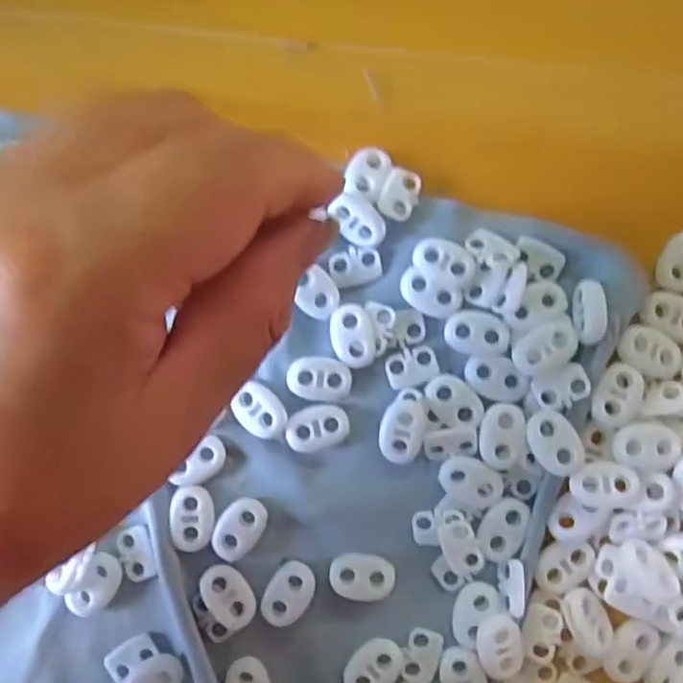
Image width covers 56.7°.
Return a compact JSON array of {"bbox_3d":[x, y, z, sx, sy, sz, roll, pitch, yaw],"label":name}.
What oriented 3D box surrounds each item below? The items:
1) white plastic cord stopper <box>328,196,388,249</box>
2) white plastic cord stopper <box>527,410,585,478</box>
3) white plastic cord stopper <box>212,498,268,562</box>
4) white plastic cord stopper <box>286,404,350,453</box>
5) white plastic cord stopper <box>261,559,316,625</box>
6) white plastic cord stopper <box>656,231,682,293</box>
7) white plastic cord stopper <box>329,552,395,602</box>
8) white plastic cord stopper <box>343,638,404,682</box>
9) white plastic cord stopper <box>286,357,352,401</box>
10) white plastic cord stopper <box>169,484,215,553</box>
[{"bbox_3d":[0.007,-0.042,0.222,0.015,0.007,0.019,-42,88,0],"label":"white plastic cord stopper"},{"bbox_3d":[0.072,0.034,0.213,0.015,0.006,0.023,-35,86,0],"label":"white plastic cord stopper"},{"bbox_3d":[-0.036,0.066,0.221,0.015,0.005,0.022,33,88,3],"label":"white plastic cord stopper"},{"bbox_3d":[-0.008,0.030,0.222,0.022,0.004,0.014,-22,86,1],"label":"white plastic cord stopper"},{"bbox_3d":[-0.018,0.088,0.219,0.015,0.004,0.021,32,88,3],"label":"white plastic cord stopper"},{"bbox_3d":[0.120,-0.028,0.224,0.014,0.006,0.023,27,88,3],"label":"white plastic cord stopper"},{"bbox_3d":[0.007,0.082,0.219,0.022,0.005,0.015,4,87,2],"label":"white plastic cord stopper"},{"bbox_3d":[0.011,0.112,0.217,0.022,0.006,0.015,-41,86,-1],"label":"white plastic cord stopper"},{"bbox_3d":[-0.007,0.013,0.221,0.022,0.004,0.015,6,87,2],"label":"white plastic cord stopper"},{"bbox_3d":[-0.052,0.061,0.219,0.014,0.004,0.022,-7,87,1],"label":"white plastic cord stopper"}]

